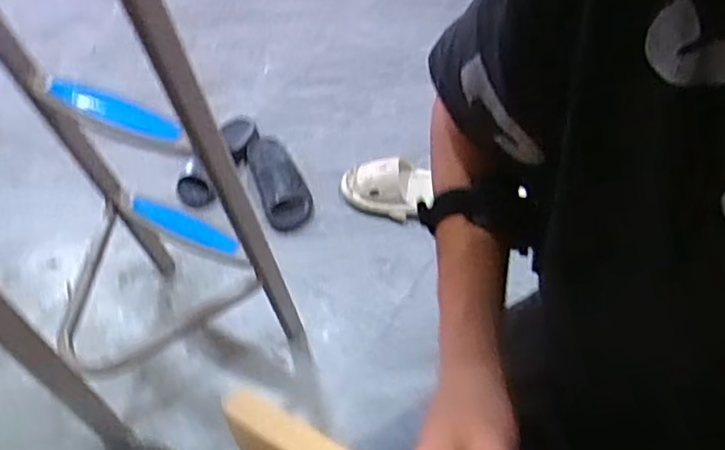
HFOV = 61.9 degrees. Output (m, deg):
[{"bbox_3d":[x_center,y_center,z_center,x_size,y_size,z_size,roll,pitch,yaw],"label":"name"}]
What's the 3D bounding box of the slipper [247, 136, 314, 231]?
[{"bbox_3d":[-0.194,-0.113,1.326,0.104,0.051,0.262,-22,53,-15],"label":"slipper"}]

